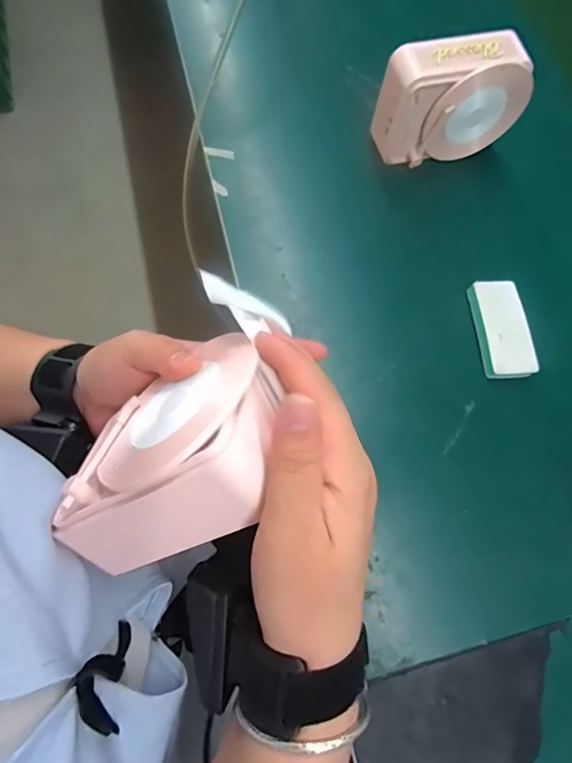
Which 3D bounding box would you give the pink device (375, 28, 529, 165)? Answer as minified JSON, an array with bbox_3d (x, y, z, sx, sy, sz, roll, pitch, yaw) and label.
[{"bbox_3d":[0.157,-0.269,0.443,0.139,0.099,0.050,-12,71,-7],"label":"pink device"}]

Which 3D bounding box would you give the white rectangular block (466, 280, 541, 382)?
[{"bbox_3d":[0.193,-0.047,0.413,0.047,0.016,0.091,-4,70,-4],"label":"white rectangular block"}]

